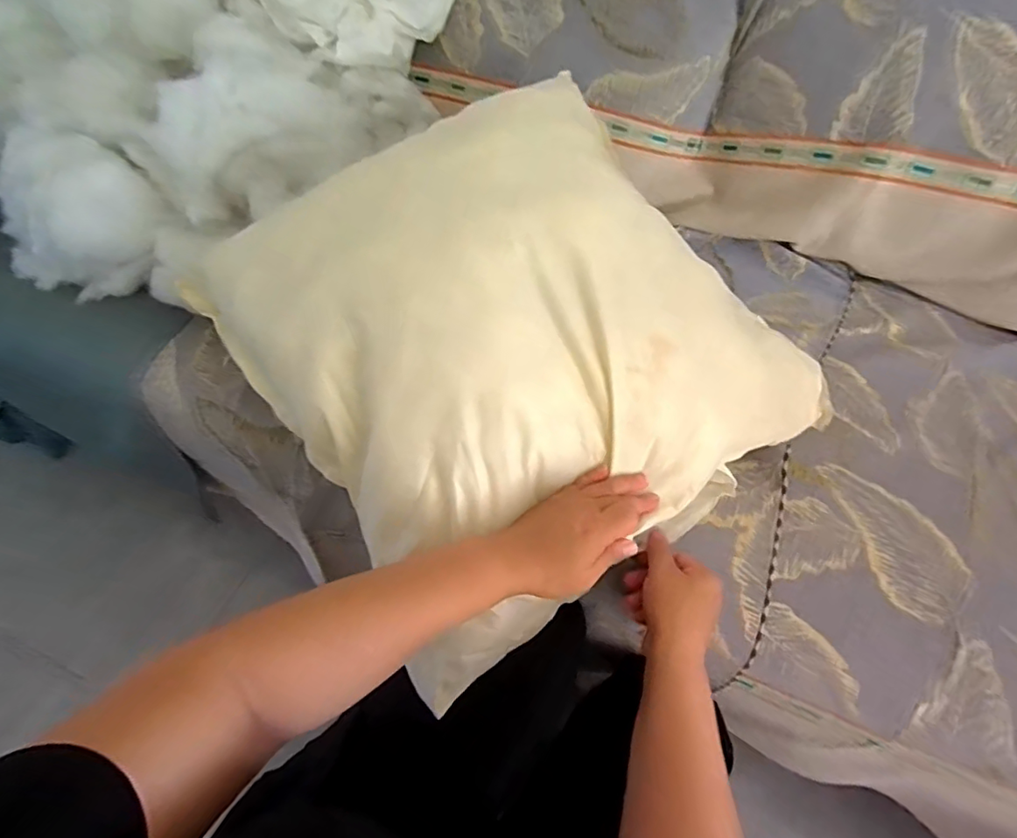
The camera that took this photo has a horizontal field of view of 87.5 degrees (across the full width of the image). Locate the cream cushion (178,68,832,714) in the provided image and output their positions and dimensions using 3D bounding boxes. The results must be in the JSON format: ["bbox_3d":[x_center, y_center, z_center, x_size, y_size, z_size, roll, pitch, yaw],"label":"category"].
[{"bbox_3d":[0.005,-0.065,0.512,0.500,0.140,0.437,-29,92,-7],"label":"cream cushion"}]

